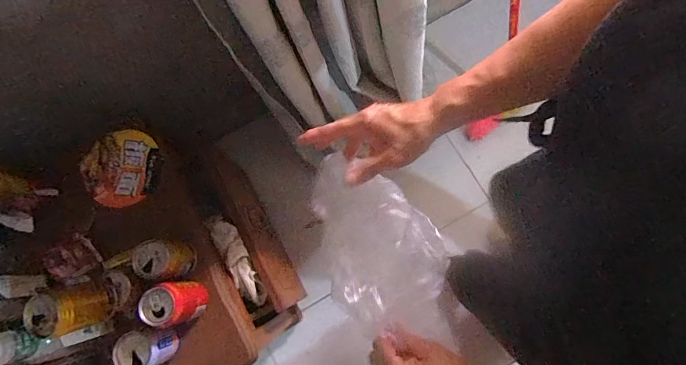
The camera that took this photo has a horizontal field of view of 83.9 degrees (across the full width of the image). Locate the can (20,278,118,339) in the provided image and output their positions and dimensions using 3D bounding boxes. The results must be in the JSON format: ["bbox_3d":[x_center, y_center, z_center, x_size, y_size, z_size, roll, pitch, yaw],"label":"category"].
[{"bbox_3d":[-0.394,0.183,0.556,0.077,0.081,0.070,-1,77,4],"label":"can"}]

